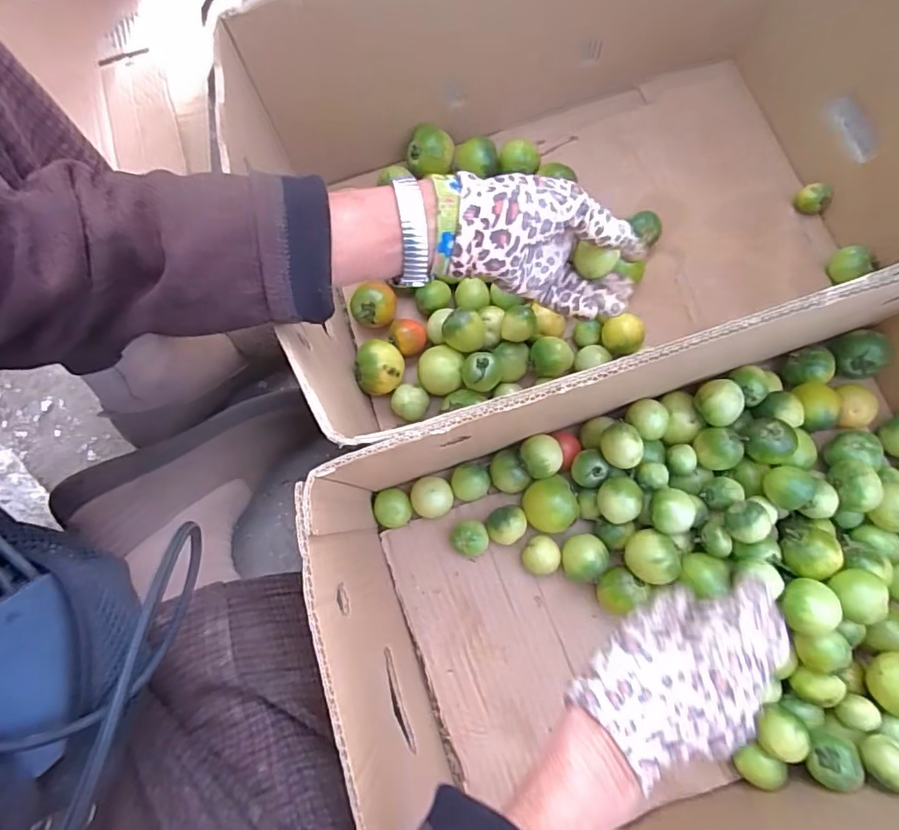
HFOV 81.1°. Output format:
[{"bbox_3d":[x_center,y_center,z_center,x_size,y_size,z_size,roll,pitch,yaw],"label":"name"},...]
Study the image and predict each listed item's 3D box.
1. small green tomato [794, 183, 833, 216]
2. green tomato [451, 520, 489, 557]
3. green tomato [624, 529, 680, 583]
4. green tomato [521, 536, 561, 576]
[{"bbox_3d":[0.374,-0.222,0.545,0.024,0.029,0.031,-37,80,-6],"label":"small green tomato"},{"bbox_3d":[0.018,0.113,0.482,0.032,0.030,0.031,0,78,2],"label":"green tomato"},{"bbox_3d":[0.169,0.120,0.447,0.039,0.042,0.041,0,78,2],"label":"green tomato"},{"bbox_3d":[0.083,0.127,0.478,0.032,0.024,0.033,0,78,2],"label":"green tomato"}]

